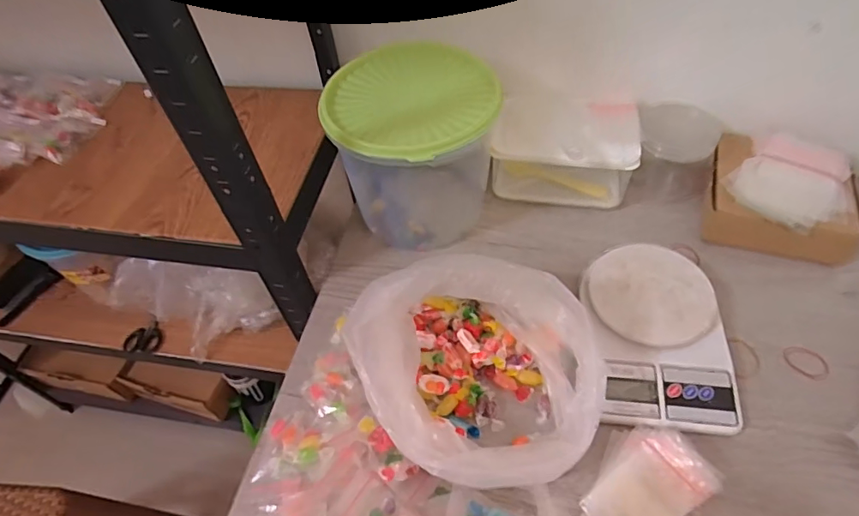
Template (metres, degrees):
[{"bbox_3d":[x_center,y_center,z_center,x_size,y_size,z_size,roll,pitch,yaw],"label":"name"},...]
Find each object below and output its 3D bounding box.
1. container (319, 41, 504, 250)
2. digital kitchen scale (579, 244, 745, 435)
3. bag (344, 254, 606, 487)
[{"bbox_3d":[-0.020,-0.138,0.639,0.188,0.183,0.197,-3,52,4],"label":"container"},{"bbox_3d":[0.245,0.079,0.547,0.135,0.030,0.203,-1,57,3],"label":"digital kitchen scale"},{"bbox_3d":[0.044,0.107,0.477,0.217,0.149,0.190,33,62,27],"label":"bag"}]

